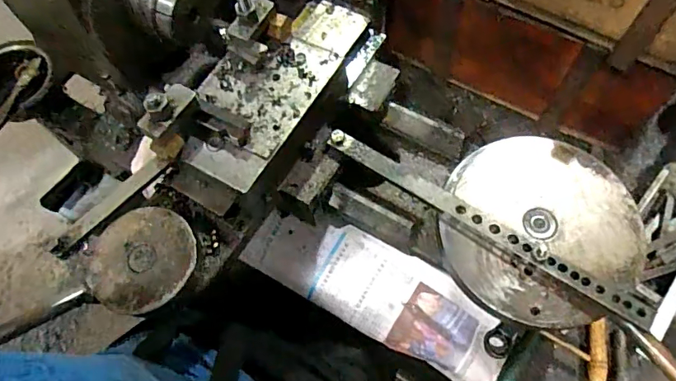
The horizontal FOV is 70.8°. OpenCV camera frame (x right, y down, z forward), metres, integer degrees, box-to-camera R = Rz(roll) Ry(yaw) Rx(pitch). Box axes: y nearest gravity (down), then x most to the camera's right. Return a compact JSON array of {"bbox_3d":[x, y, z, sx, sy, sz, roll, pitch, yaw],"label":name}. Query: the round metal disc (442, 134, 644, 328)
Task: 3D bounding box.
[{"bbox_3d":[0.197,0.033,0.458,0.181,0.010,0.185,-1,64,2],"label":"round metal disc"}]

